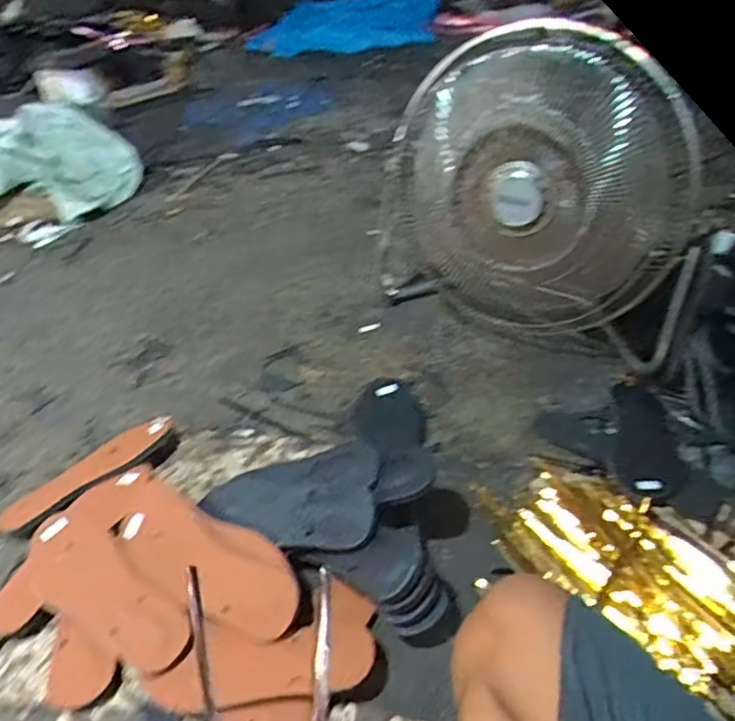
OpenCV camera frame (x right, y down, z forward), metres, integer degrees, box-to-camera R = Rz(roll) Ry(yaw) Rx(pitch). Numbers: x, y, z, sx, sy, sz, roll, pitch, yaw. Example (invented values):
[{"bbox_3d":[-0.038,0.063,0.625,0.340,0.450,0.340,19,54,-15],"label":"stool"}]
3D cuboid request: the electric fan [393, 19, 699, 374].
[{"bbox_3d":[0.267,-0.235,0.974,0.218,0.418,0.435,-33,46,-29],"label":"electric fan"}]

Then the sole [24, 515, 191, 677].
[{"bbox_3d":[-0.295,0.257,0.725,0.239,0.013,0.089,30,64,22],"label":"sole"}]

